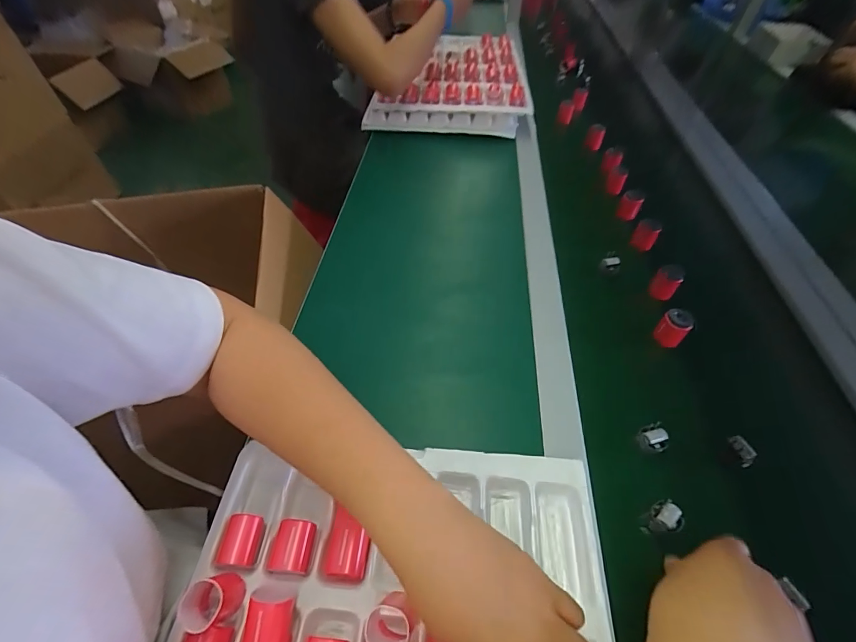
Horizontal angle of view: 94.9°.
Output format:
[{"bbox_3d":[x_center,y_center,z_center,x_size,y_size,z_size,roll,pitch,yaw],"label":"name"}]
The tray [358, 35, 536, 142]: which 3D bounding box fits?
[{"bbox_3d":[0.055,-0.574,0.931,0.339,0.073,0.431,7,51,3],"label":"tray"}]

